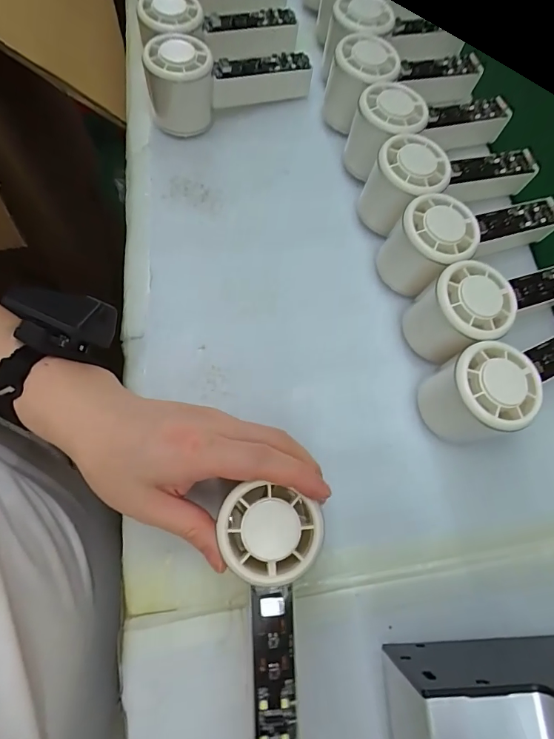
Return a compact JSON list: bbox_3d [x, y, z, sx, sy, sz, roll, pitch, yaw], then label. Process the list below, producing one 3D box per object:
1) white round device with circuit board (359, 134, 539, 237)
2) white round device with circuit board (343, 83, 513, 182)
[{"bbox_3d":[0.145,-0.147,0.349,0.145,0.057,0.056,-7,69,-19],"label":"white round device with circuit board"},{"bbox_3d":[0.135,-0.204,0.369,0.150,0.061,0.056,-9,69,-19],"label":"white round device with circuit board"}]

